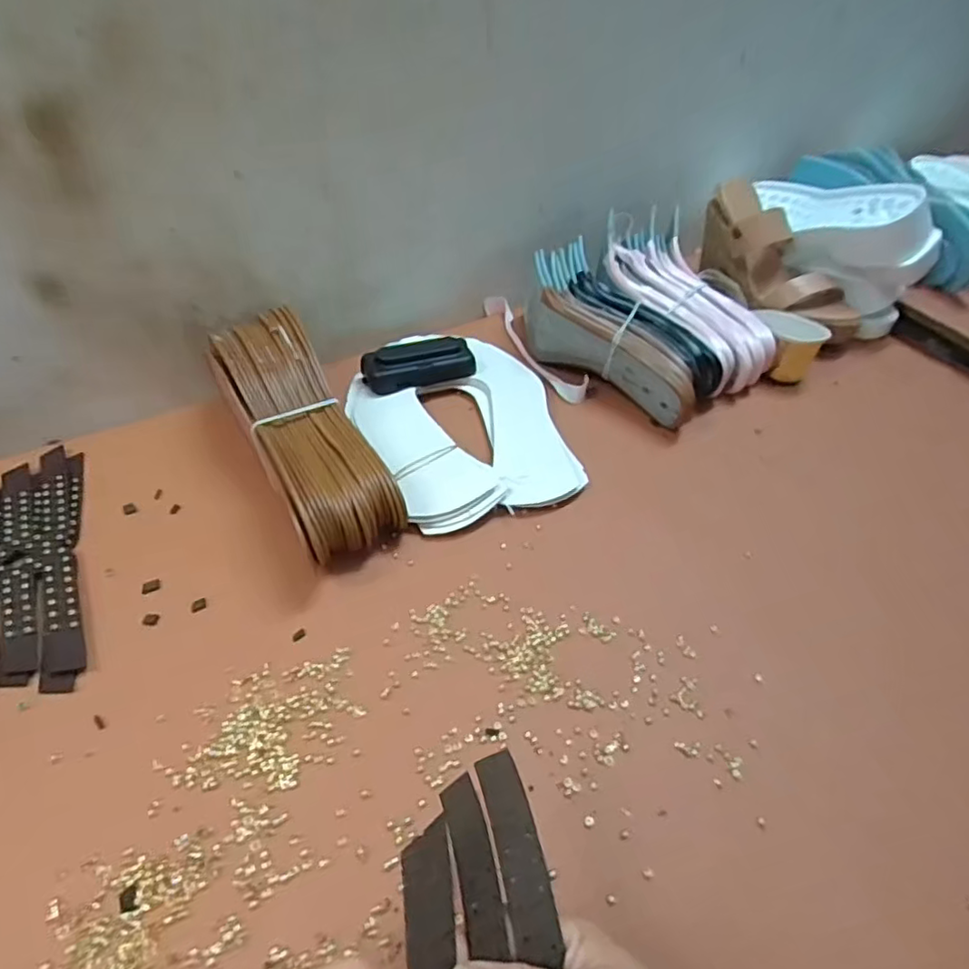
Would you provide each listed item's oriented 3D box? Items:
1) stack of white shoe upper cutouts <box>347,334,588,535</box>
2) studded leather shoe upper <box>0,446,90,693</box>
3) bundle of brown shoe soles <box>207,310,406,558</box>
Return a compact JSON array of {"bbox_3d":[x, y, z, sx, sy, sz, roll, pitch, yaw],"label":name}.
[{"bbox_3d":[-0.024,-0.059,0.561,0.173,0.024,0.231,-13,47,-15],"label":"stack of white shoe upper cutouts"},{"bbox_3d":[-0.332,0.054,0.437,0.076,0.008,0.220,-17,48,-19],"label":"studded leather shoe upper"},{"bbox_3d":[-0.148,-0.041,0.491,0.077,0.084,0.225,-23,51,-24],"label":"bundle of brown shoe soles"}]

